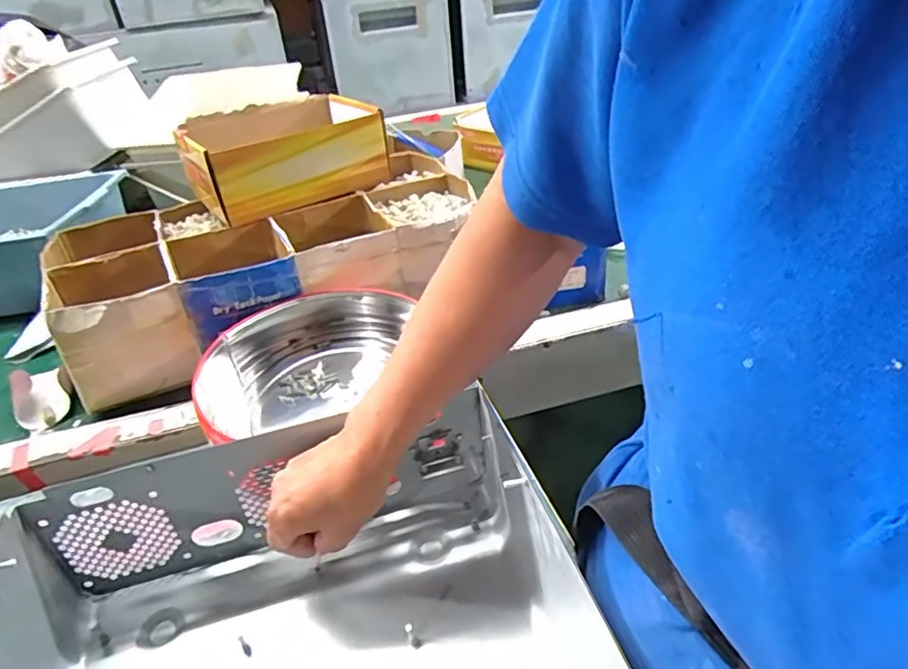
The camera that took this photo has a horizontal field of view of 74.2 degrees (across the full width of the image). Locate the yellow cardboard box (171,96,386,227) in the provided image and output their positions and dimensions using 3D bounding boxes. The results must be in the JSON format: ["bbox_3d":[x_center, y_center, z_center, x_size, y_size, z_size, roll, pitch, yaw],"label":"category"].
[{"bbox_3d":[-0.222,-0.244,0.807,0.252,0.092,0.187,-22,37,-23],"label":"yellow cardboard box"}]

